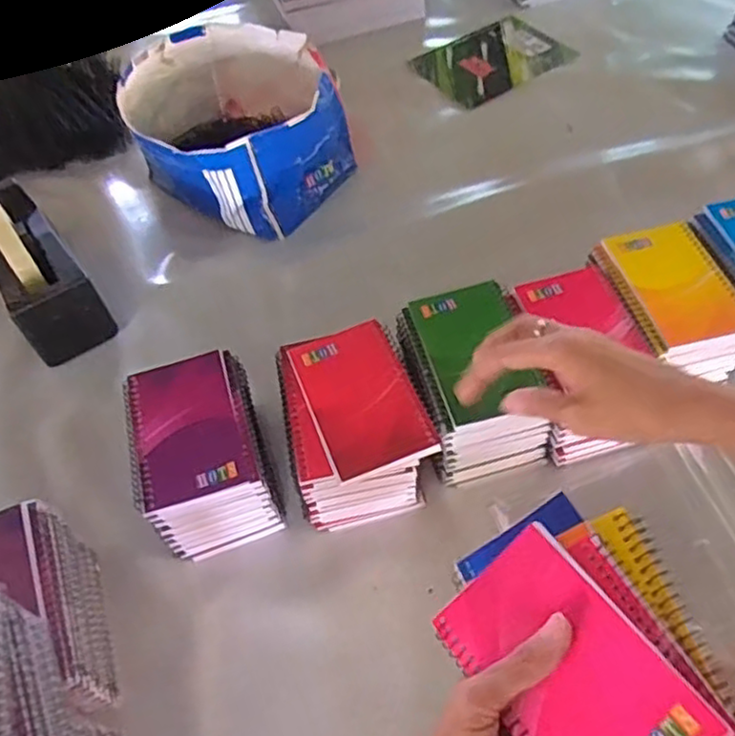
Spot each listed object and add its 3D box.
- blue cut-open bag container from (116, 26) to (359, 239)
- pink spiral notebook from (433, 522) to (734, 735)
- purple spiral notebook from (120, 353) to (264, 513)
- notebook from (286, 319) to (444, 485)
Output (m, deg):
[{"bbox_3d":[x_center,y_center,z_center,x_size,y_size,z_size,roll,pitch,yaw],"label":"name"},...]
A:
[{"bbox_3d":[-0.149,-0.288,0.794,0.221,0.120,0.228,-39,60,-20],"label":"blue cut-open bag container"},{"bbox_3d":[0.100,0.152,0.342,0.083,0.005,0.130,-45,49,2],"label":"pink spiral notebook"},{"bbox_3d":[-0.147,0.047,0.544,0.089,0.017,0.123,-19,55,-8],"label":"purple spiral notebook"},{"bbox_3d":[-0.001,0.023,0.542,0.090,0.014,0.130,-20,56,-8],"label":"notebook"}]

